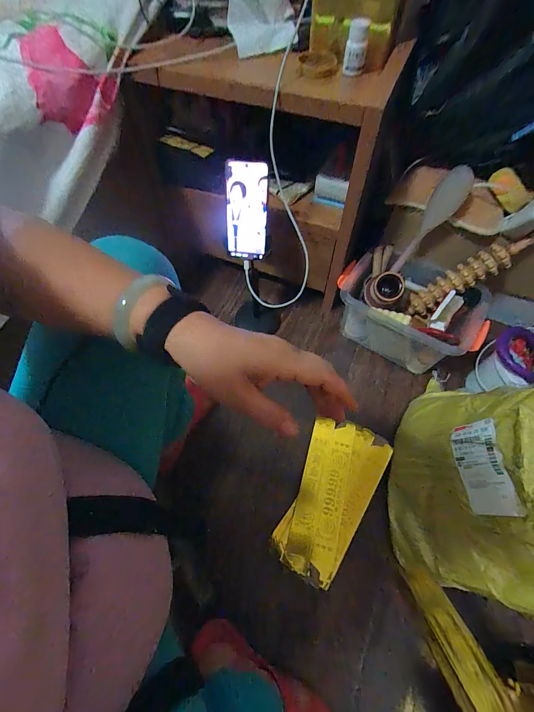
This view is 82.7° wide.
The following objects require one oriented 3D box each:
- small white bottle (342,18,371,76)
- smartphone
[{"bbox_3d":[0.127,-0.440,0.434,0.029,0.053,0.026,8,62,6],"label":"small white bottle"},{"bbox_3d":[-0.038,-0.253,0.543,0.075,0.161,0.014,11,36,11],"label":"smartphone"}]

